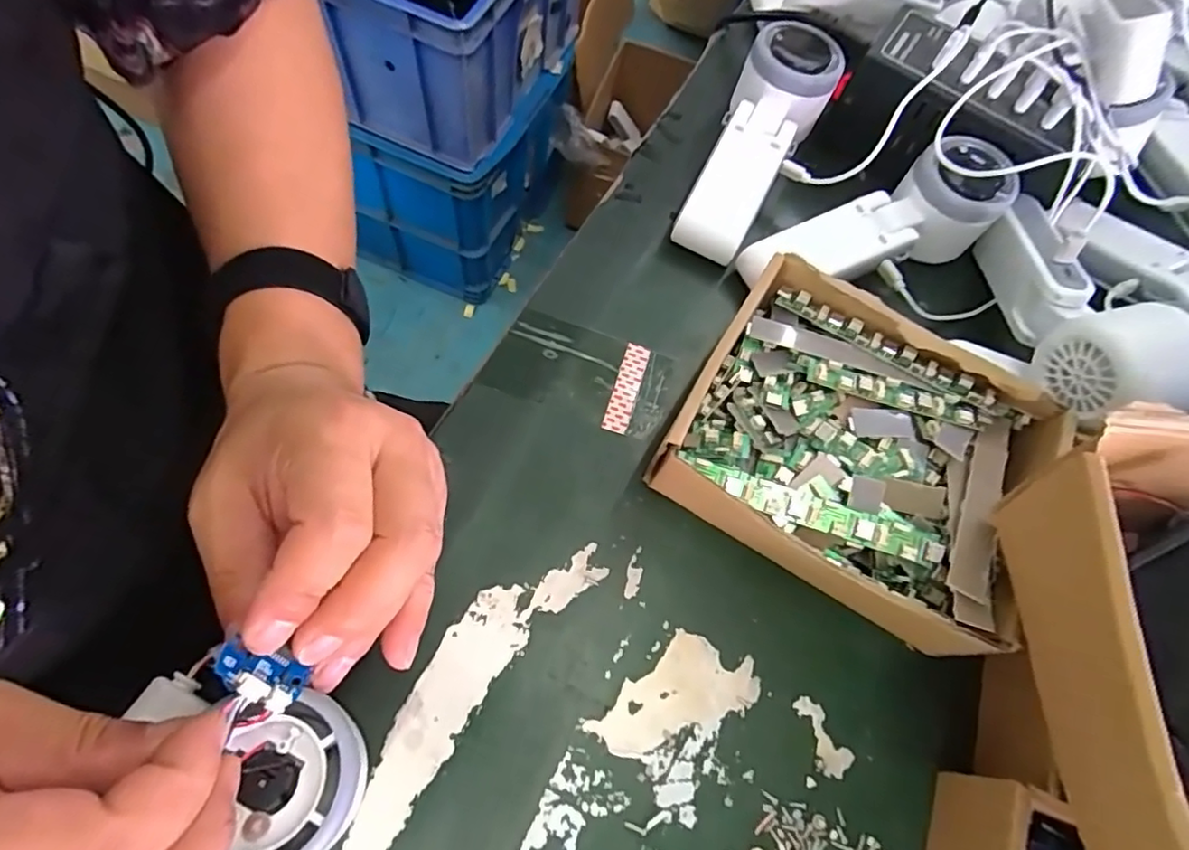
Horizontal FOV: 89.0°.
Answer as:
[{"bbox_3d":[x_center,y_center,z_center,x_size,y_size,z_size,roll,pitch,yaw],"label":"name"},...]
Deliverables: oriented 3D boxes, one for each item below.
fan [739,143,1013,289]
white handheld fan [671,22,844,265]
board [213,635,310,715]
[{"bbox_3d":[0.168,-0.120,0.355,0.165,0.048,0.055,-18,70,-15],"label":"fan"},{"bbox_3d":[0.099,-0.177,0.377,0.058,0.038,0.165,26,84,13],"label":"white handheld fan"},{"bbox_3d":[-0.107,0.081,0.194,0.029,0.006,0.015,37,62,-28],"label":"board"}]

